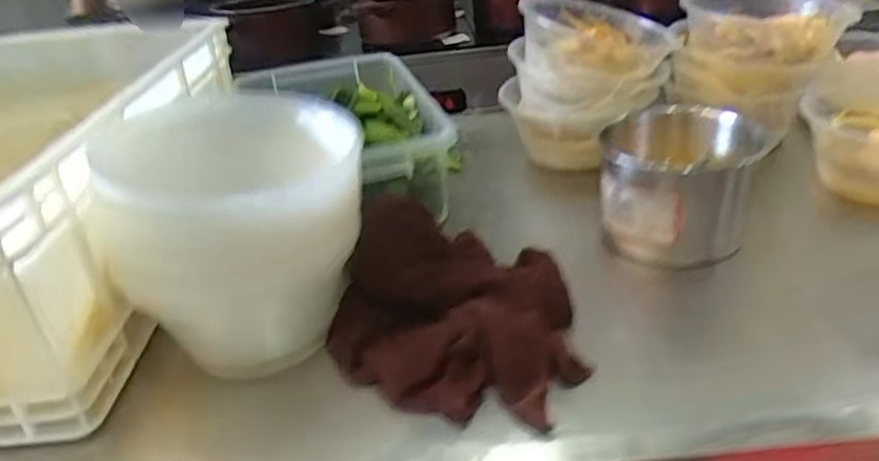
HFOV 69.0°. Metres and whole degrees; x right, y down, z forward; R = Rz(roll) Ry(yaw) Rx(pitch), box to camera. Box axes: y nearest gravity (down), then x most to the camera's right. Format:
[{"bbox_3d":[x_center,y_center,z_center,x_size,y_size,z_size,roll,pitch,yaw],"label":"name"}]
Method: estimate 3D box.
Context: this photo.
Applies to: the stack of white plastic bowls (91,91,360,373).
[{"bbox_3d":[-0.140,-0.003,0.464,0.165,0.147,0.184,-13,30,-13],"label":"stack of white plastic bowls"}]

